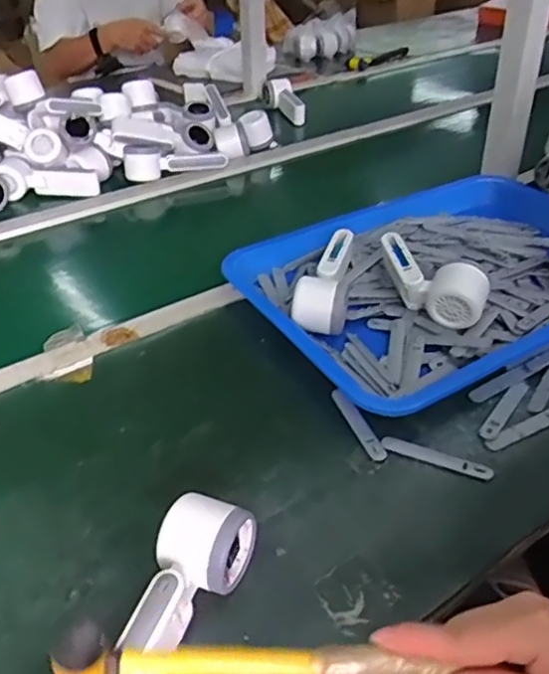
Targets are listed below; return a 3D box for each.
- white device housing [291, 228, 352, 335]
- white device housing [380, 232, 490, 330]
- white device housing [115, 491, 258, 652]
[{"bbox_3d":[0.061,-0.064,0.711,0.052,0.049,0.162,6,38,12],"label":"white device housing"},{"bbox_3d":[0.164,-0.063,0.683,0.056,0.066,0.154,-28,44,-30],"label":"white device housing"},{"bbox_3d":[-0.072,0.176,0.405,0.054,0.047,0.165,14,39,20],"label":"white device housing"}]

